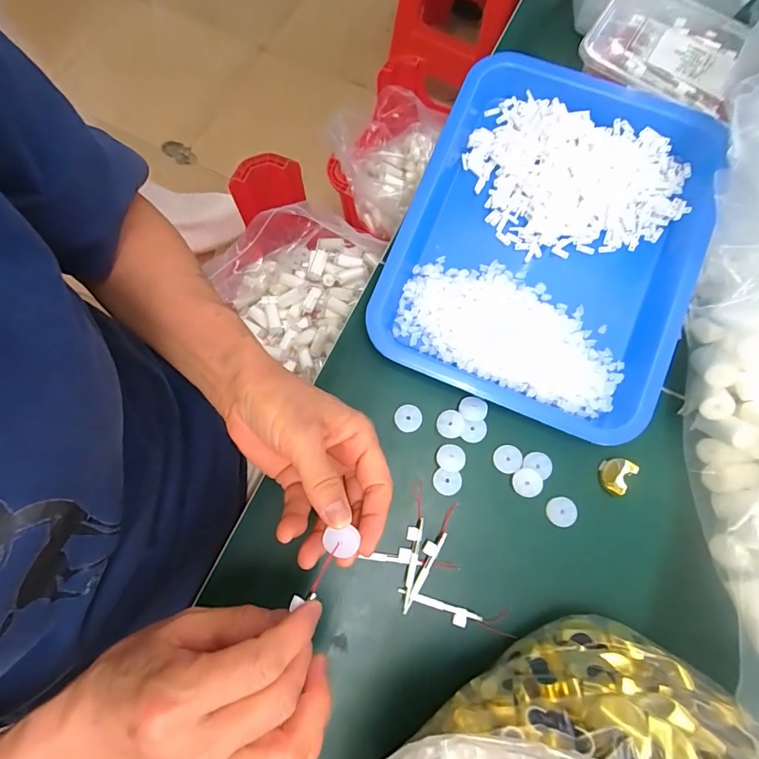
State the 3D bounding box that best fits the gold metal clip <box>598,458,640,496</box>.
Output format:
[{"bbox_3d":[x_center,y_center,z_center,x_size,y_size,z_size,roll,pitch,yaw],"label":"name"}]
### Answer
[{"bbox_3d":[0.179,0.071,0.312,0.020,0.013,0.027,40,81,6],"label":"gold metal clip"}]

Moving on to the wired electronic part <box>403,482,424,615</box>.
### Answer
[{"bbox_3d":[0.024,0.118,0.296,0.010,0.013,0.084,9,79,1],"label":"wired electronic part"}]

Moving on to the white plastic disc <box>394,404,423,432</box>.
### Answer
[{"bbox_3d":[0.022,0.030,0.321,0.021,0.004,0.021,0,79,-1],"label":"white plastic disc"}]

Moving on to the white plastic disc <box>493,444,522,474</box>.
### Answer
[{"bbox_3d":[0.097,0.060,0.315,0.020,0.004,0.021,0,79,-1],"label":"white plastic disc"}]

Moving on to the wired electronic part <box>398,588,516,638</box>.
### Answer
[{"bbox_3d":[0.052,0.161,0.287,0.080,0.004,0.015,11,79,1],"label":"wired electronic part"}]

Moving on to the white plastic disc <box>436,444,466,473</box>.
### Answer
[{"bbox_3d":[0.053,0.059,0.308,0.021,0.005,0.020,0,79,-1],"label":"white plastic disc"}]

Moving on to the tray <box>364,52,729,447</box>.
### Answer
[{"bbox_3d":[0.141,-0.113,0.338,0.234,0.034,0.280,23,80,3],"label":"tray"}]

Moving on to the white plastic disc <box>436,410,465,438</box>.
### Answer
[{"bbox_3d":[0.054,0.034,0.316,0.021,0.004,0.020,0,79,-1],"label":"white plastic disc"}]

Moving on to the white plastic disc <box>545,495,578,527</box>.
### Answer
[{"bbox_3d":[0.135,0.098,0.306,0.021,0.005,0.021,0,79,-1],"label":"white plastic disc"}]

